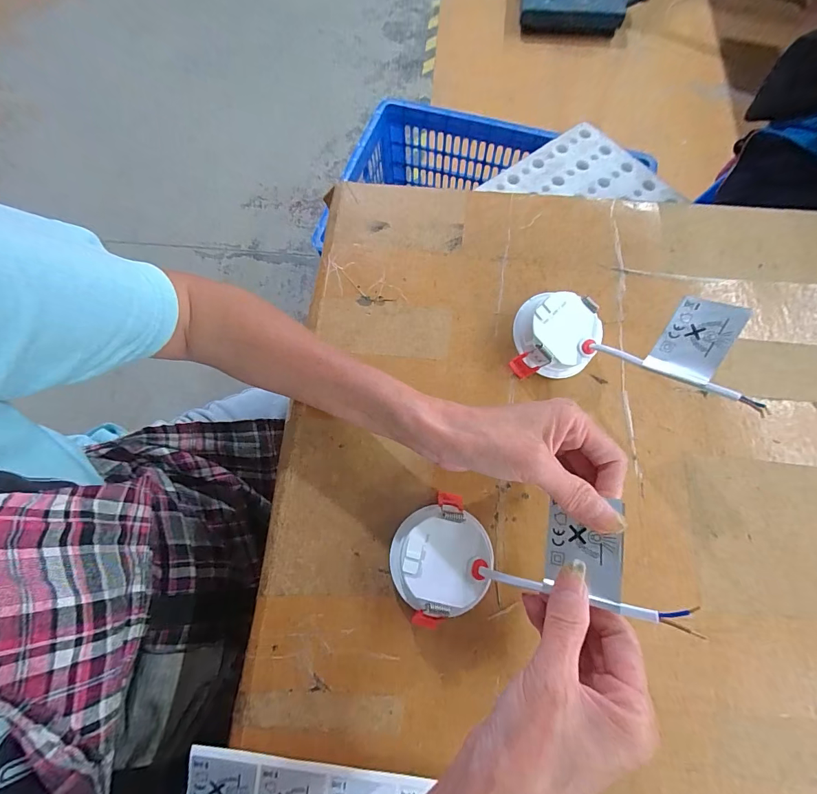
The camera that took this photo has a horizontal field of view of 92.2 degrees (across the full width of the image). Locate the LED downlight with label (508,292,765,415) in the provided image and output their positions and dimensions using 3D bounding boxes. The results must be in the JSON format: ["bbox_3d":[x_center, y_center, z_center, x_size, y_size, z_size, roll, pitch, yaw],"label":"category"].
[{"bbox_3d":[0.156,-0.040,0.291,0.156,0.042,0.079,7,70,32],"label":"LED downlight with label"}]

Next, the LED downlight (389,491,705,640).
[{"bbox_3d":[0.062,0.103,0.246,0.161,0.042,0.079,-10,70,28],"label":"LED downlight"}]

